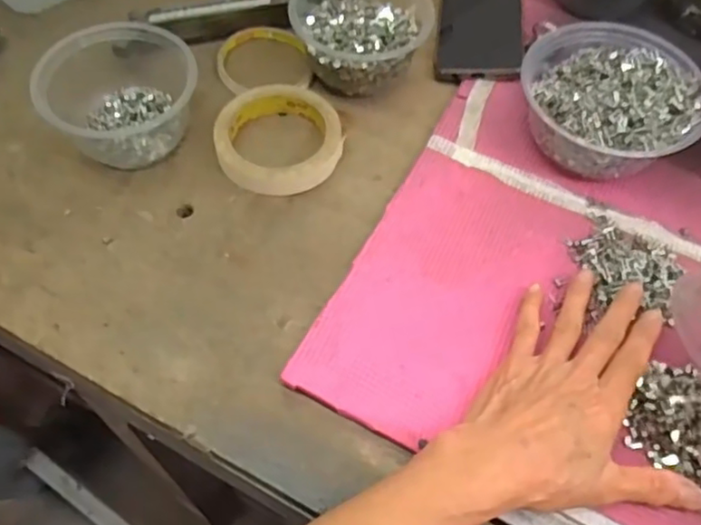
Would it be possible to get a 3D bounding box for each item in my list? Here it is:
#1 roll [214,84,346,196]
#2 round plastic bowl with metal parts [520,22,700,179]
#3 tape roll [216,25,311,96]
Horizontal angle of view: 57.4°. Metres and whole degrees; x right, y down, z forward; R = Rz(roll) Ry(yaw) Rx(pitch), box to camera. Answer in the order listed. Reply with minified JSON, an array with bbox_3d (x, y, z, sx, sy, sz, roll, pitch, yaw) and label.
[{"bbox_3d":[-0.056,-0.097,0.507,0.097,0.022,0.100,1,61,-1],"label":"roll"},{"bbox_3d":[0.199,-0.124,0.499,0.132,0.059,0.134,1,61,-1],"label":"round plastic bowl with metal parts"},{"bbox_3d":[-0.076,-0.181,0.563,0.079,0.011,0.077,1,61,-1],"label":"tape roll"}]

